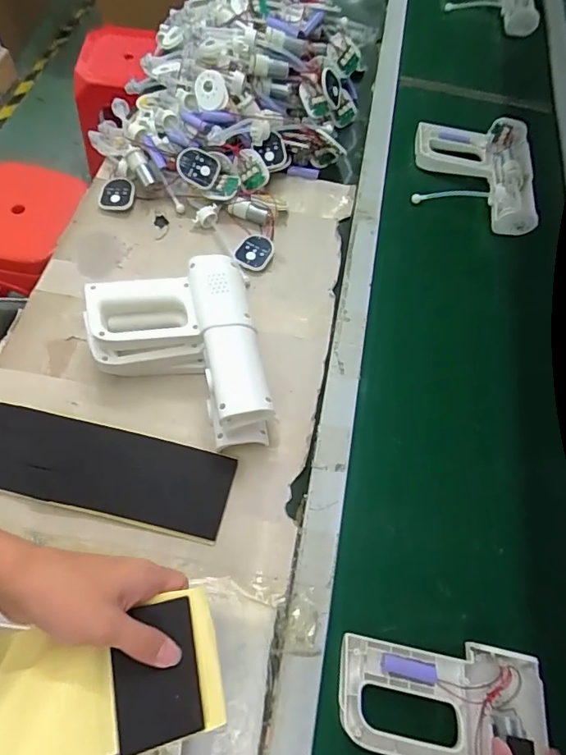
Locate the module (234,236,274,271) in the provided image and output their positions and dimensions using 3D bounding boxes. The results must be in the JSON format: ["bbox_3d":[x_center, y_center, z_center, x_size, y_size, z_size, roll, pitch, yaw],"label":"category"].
[{"bbox_3d":[-0.042,-0.178,0.680,0.052,0.009,0.052,25,88,6],"label":"module"}]

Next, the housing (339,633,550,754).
[{"bbox_3d":[0.136,0.340,0.408,0.183,0.036,0.207,10,63,1],"label":"housing"}]

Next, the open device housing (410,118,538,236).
[{"bbox_3d":[0.302,-0.330,0.759,0.192,0.033,0.218,13,65,2],"label":"open device housing"}]

